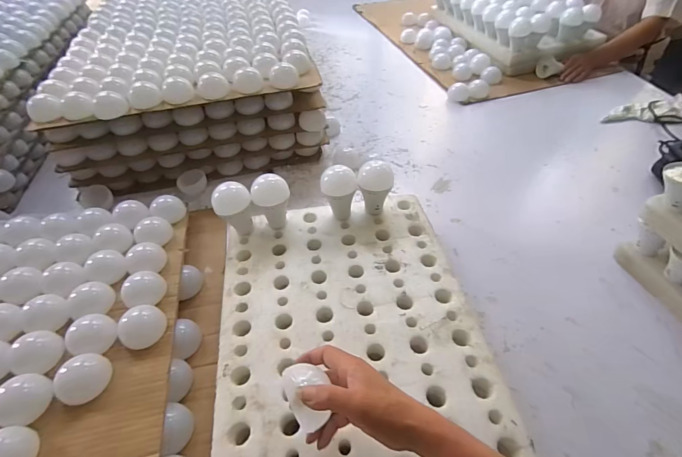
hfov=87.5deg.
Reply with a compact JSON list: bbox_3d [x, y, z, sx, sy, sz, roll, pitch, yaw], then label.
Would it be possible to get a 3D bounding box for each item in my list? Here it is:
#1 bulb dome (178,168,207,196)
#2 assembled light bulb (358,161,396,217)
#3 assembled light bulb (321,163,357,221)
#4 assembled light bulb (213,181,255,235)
[{"bbox_3d":[-0.347,-0.108,0.835,0.065,0.034,0.054,-23,50,-18],"label":"bulb dome"},{"bbox_3d":[0.063,-0.074,0.646,0.060,0.092,0.062,6,48,8],"label":"assembled light bulb"},{"bbox_3d":[-0.003,-0.065,0.649,0.060,0.084,0.057,-1,47,2],"label":"assembled light bulb"},{"bbox_3d":[-0.189,-0.034,0.636,0.064,0.093,0.066,-16,49,-12],"label":"assembled light bulb"}]

